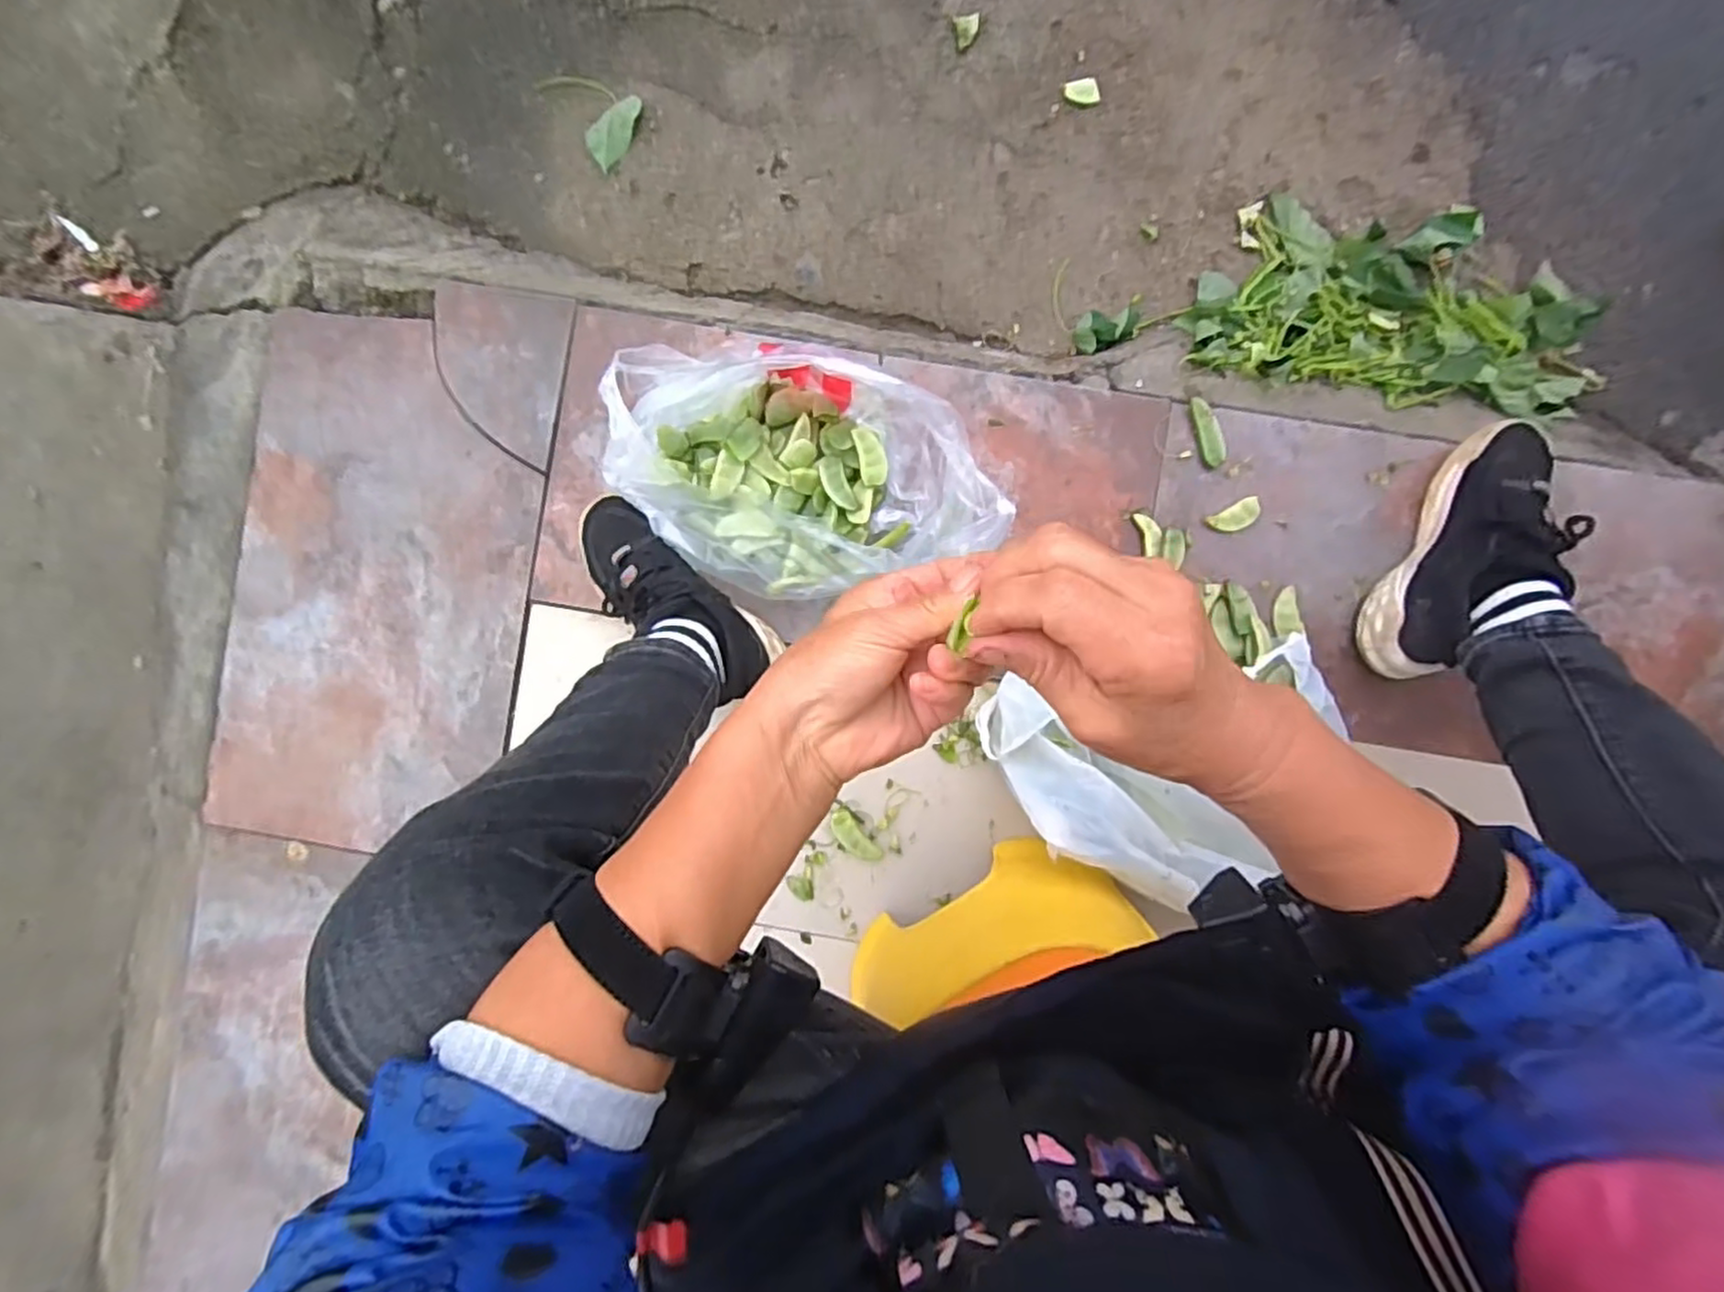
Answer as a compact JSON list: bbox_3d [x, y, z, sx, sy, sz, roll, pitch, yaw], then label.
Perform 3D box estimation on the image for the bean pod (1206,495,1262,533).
[{"bbox_3d":[0.371,-0.127,0.721,0.052,0.008,0.026,-26,90,2],"label":"bean pod"}]

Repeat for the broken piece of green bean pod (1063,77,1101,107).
[{"bbox_3d":[0.246,-0.620,0.811,0.039,0.007,0.028,-9,91,1],"label":"broken piece of green bean pod"}]

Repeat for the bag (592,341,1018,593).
[{"bbox_3d":[-0.058,-0.154,0.646,0.354,0.117,0.212,24,89,0],"label":"bag"}]

